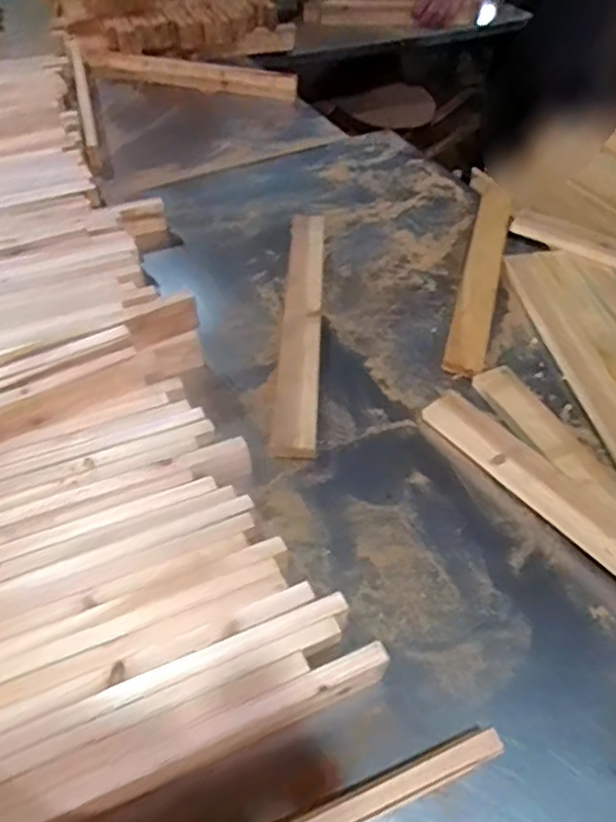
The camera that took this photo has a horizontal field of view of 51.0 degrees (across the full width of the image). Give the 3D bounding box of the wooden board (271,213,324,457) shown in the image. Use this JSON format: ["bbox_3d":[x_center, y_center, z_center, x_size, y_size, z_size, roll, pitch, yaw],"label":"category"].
[{"bbox_3d":[-0.008,-0.136,0.905,0.054,0.018,0.498,3,48,-1],"label":"wooden board"}]

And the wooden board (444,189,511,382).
[{"bbox_3d":[0.266,-0.217,0.985,0.053,0.026,0.455,15,49,9],"label":"wooden board"}]

